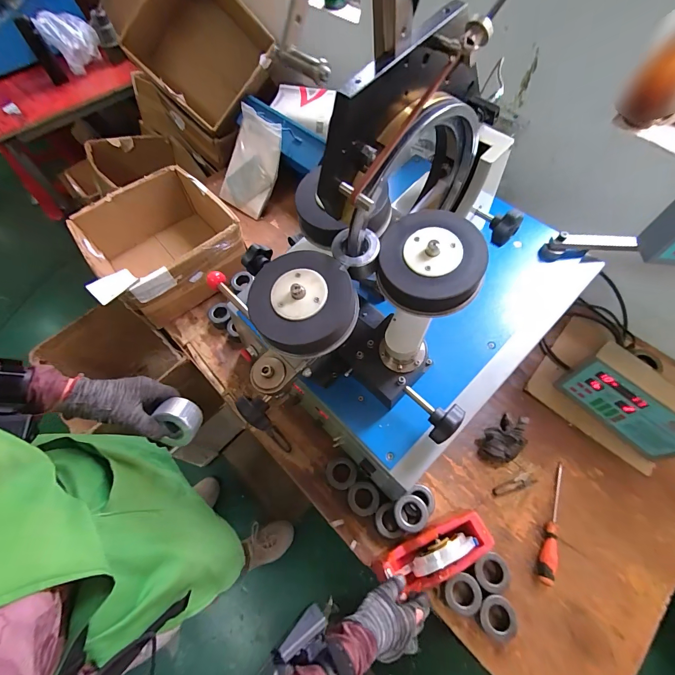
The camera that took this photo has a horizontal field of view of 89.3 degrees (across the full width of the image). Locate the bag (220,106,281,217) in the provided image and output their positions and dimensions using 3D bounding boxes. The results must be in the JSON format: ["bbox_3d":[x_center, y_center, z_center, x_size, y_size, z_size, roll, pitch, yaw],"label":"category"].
[{"bbox_3d":[-0.267,-0.534,1.054,0.189,0.272,0.035,39,27,18],"label":"bag"}]

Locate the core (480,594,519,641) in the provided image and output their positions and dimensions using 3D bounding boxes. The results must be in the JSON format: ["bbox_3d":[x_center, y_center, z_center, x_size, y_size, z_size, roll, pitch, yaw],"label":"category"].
[{"bbox_3d":[0.272,0.474,0.581,0.059,0.028,0.059,-1,62,1],"label":"core"}]

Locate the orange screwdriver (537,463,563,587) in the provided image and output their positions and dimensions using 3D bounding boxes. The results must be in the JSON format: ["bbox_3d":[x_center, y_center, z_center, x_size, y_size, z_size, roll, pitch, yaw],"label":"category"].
[{"bbox_3d":[0.415,0.347,0.654,0.023,0.037,0.225,23,65,13],"label":"orange screwdriver"}]

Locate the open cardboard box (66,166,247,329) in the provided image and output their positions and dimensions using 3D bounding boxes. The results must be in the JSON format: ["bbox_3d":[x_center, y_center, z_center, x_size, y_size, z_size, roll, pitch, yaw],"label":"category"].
[{"bbox_3d":[-0.462,-0.238,0.920,0.351,0.191,0.321,-36,66,-16],"label":"open cardboard box"}]

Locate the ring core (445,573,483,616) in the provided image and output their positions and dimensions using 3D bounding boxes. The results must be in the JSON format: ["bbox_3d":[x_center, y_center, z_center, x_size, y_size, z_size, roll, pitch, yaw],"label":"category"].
[{"bbox_3d":[0.219,0.447,0.599,0.059,0.031,0.058,-1,62,1],"label":"ring core"}]

